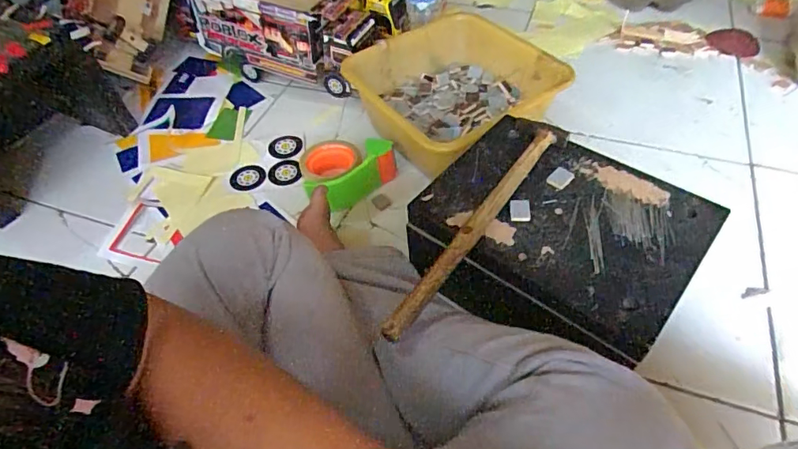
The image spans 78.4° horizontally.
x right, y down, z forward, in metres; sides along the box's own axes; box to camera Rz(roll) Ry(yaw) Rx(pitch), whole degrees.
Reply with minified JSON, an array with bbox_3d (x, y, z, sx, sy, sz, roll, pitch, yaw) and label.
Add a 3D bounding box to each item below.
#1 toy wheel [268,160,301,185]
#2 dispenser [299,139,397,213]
[{"bbox_3d":[-0.185,-0.083,0.795,0.054,0.011,0.049,-5,51,-1],"label":"toy wheel"},{"bbox_3d":[-0.078,-0.085,0.752,0.145,0.060,0.112,-19,53,-12],"label":"dispenser"}]

